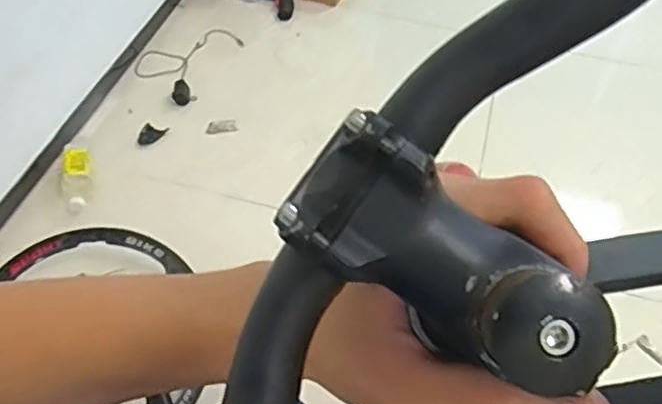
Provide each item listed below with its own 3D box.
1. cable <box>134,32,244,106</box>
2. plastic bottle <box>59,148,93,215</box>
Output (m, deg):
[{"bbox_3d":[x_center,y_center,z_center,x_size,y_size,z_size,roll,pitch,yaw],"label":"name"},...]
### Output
[{"bbox_3d":[-0.384,-0.365,1.752,0.227,0.041,0.299,24,51,17],"label":"cable"},{"bbox_3d":[-0.543,-0.035,1.402,0.064,0.061,0.159,-4,61,-7],"label":"plastic bottle"}]

